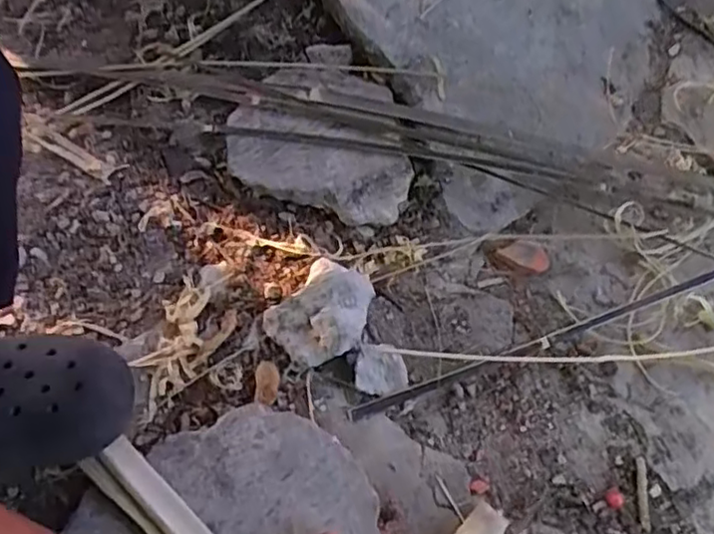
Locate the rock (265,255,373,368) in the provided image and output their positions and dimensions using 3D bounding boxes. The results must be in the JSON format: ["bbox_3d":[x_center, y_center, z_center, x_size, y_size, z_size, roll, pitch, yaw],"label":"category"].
[{"bbox_3d":[-0.032,0.042,0.653,0.093,0.049,0.109,42,69,17],"label":"rock"}]

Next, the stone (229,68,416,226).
[{"bbox_3d":[-0.048,-0.142,0.749,0.197,0.036,0.221,-7,64,-5],"label":"stone"}]

